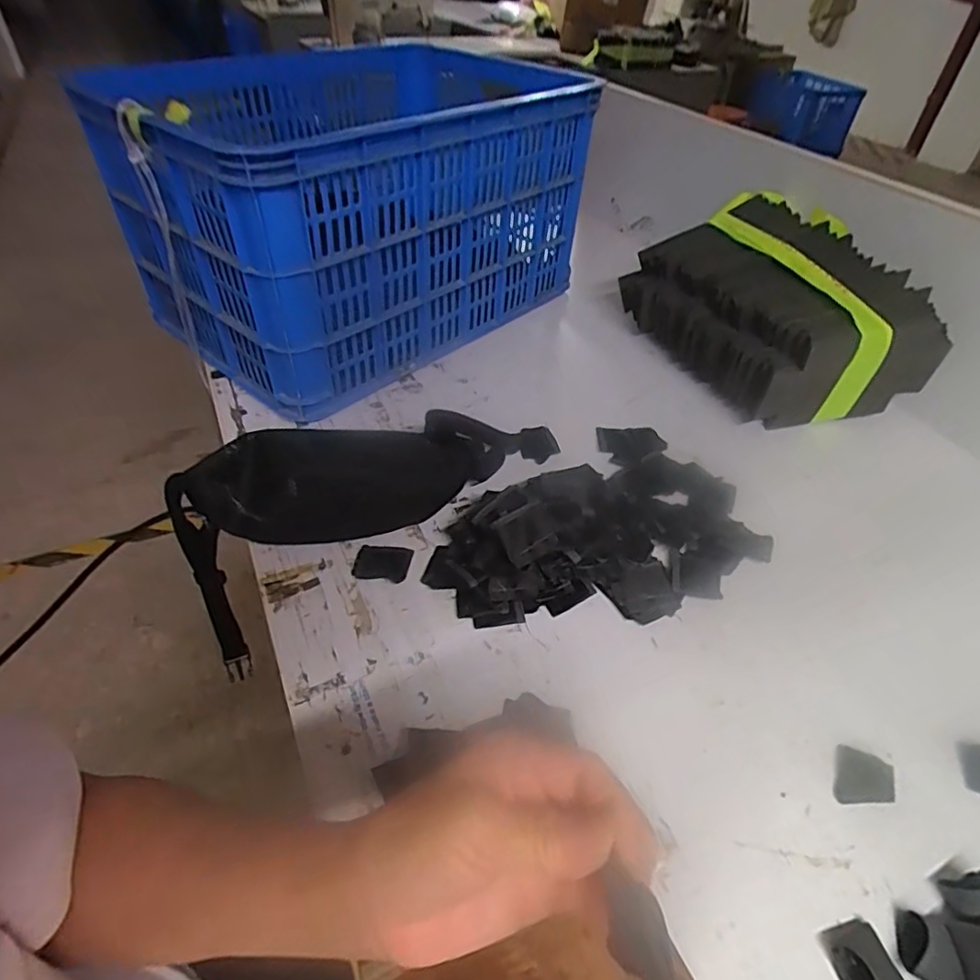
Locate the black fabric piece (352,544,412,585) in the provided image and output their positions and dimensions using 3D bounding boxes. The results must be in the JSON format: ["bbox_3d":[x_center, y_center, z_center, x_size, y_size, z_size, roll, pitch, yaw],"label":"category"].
[{"bbox_3d":[-0.108,0.073,0.577,0.055,0.005,0.042,9,44,6],"label":"black fabric piece"}]

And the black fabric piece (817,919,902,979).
[{"bbox_3d":[0.235,0.296,0.359,0.037,0.016,0.044,-8,45,-12],"label":"black fabric piece"}]

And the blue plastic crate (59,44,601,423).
[{"bbox_3d":[-0.163,-0.395,0.838,0.366,0.310,0.572,32,51,27],"label":"blue plastic crate"}]

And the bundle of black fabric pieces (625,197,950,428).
[{"bbox_3d":[0.385,-0.251,0.814,0.273,0.181,0.336,-6,45,-10],"label":"bundle of black fabric pieces"}]

